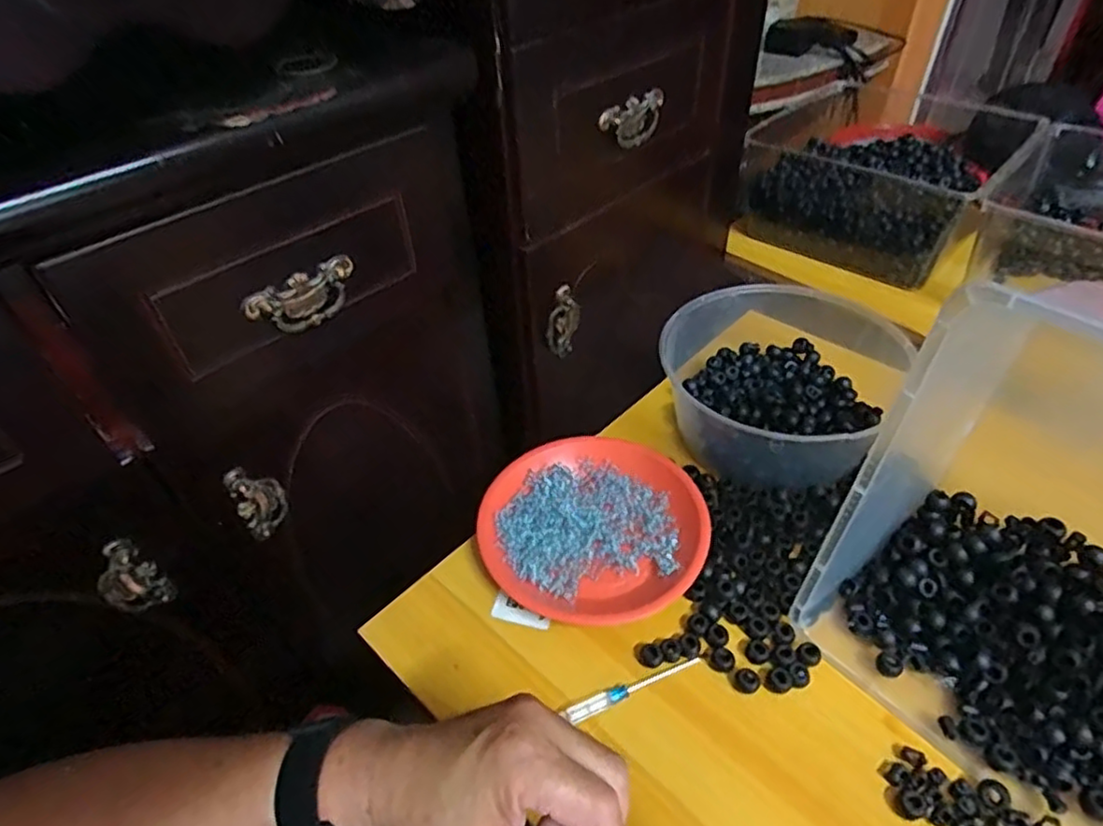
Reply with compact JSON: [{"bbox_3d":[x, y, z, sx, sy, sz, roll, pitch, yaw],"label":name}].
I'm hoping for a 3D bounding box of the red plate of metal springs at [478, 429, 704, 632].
[{"bbox_3d":[0.040,0.099,0.593,0.191,0.029,0.192,-1,44,1],"label":"red plate of metal springs"}]

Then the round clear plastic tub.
[{"bbox_3d":[0.211,-0.039,0.647,0.203,0.092,0.202,-1,44,1],"label":"round clear plastic tub"}]

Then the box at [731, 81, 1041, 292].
[{"bbox_3d":[0.475,-0.339,0.926,0.308,0.145,0.309,32,54,31],"label":"box"}]

